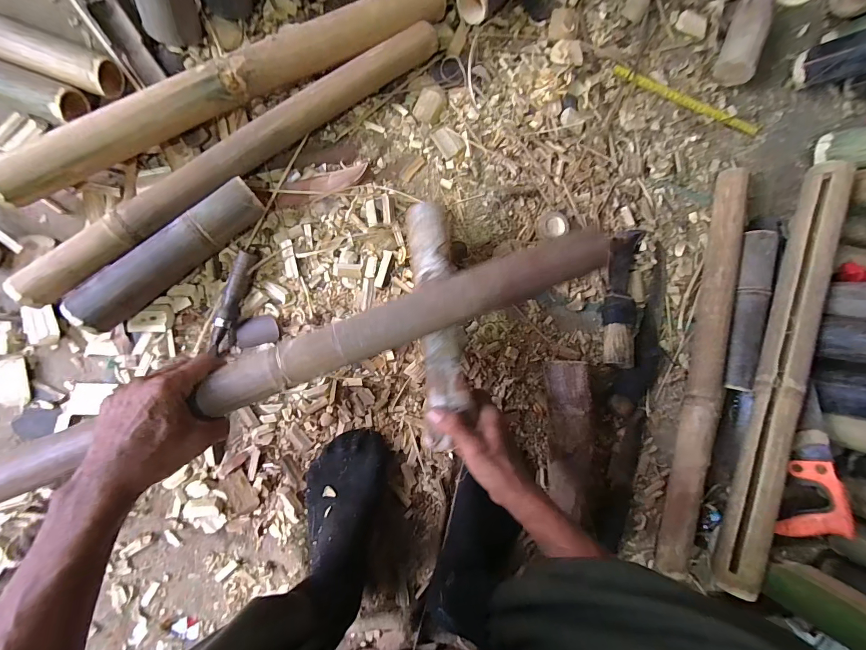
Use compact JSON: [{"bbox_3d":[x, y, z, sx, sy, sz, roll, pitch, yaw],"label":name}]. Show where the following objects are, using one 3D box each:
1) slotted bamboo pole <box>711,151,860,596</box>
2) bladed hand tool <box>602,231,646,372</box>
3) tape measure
[{"bbox_3d":[0.527,0.062,0.542,0.049,0.049,0.658,19,84,-6],"label":"slotted bamboo pole"},{"bbox_3d":[0.307,-0.049,0.585,0.061,0.042,0.233,14,85,-7],"label":"bladed hand tool"},{"bbox_3d":[0.462,-0.404,0.657,0.299,0.006,0.024,19,84,-7],"label":"tape measure"}]

